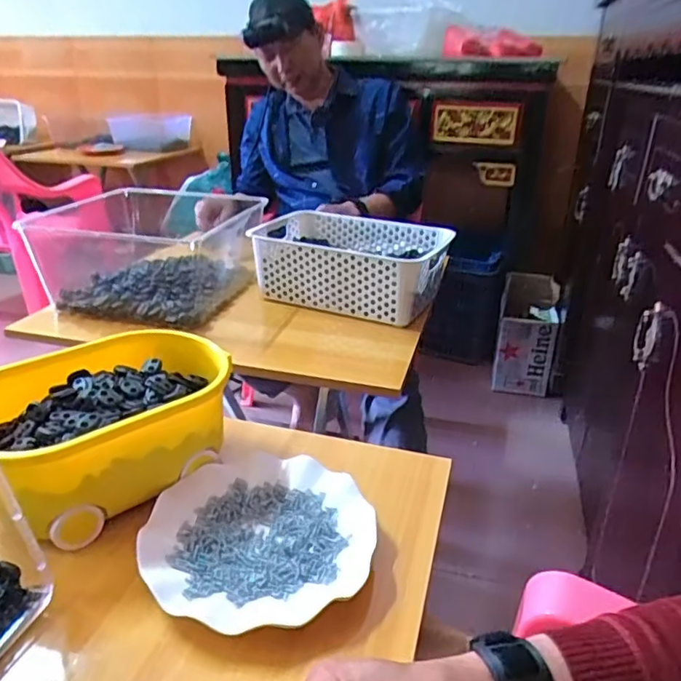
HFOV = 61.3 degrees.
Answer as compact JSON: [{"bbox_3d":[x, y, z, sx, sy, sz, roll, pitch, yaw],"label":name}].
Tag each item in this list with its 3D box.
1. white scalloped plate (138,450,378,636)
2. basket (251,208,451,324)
[{"bbox_3d":[-0.064,0.156,0.472,0.176,0.022,0.182,1,26,0],"label":"white scalloped plate"},{"bbox_3d":[0.022,-0.135,0.987,0.302,0.112,0.214,12,28,22],"label":"basket"}]

